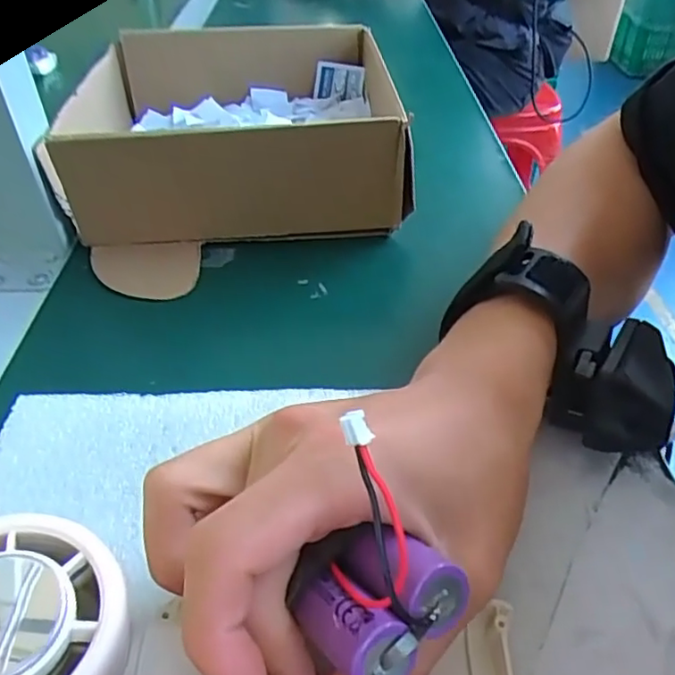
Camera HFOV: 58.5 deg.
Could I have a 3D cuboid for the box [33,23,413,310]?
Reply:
[{"bbox_3d":[-0.070,-0.146,0.423,0.210,0.073,0.230,-5,41,-6],"label":"box"}]

